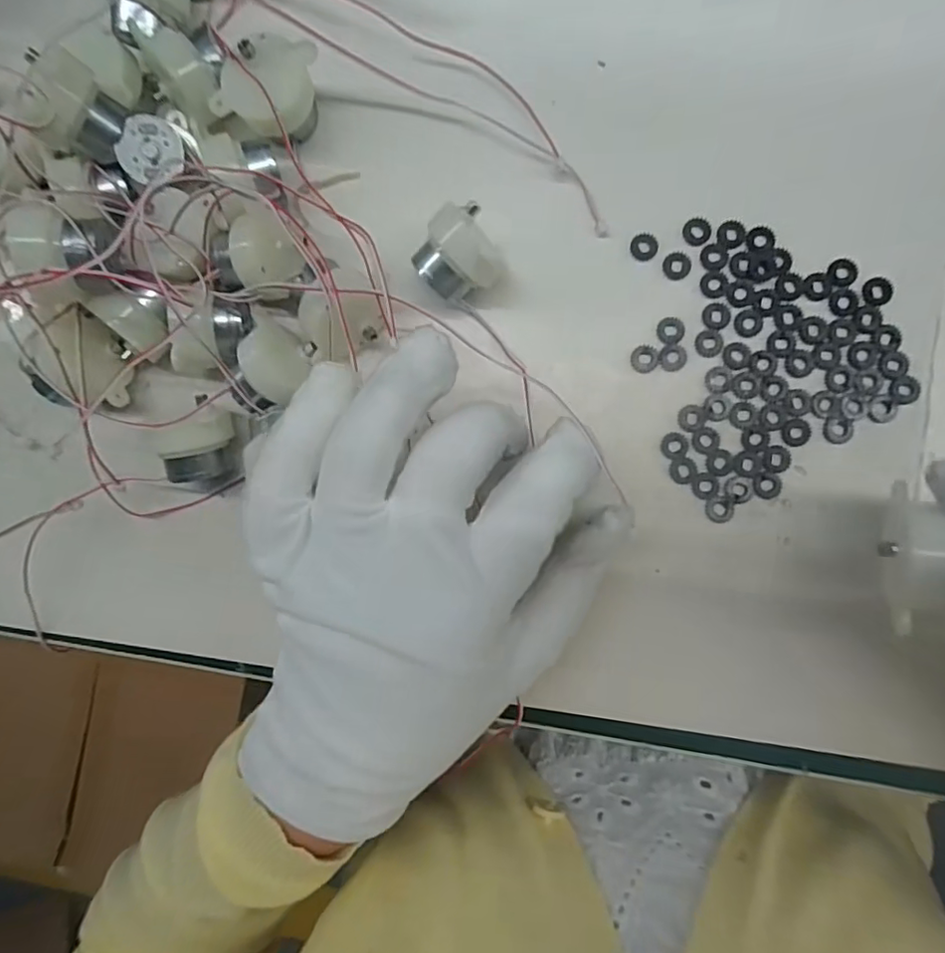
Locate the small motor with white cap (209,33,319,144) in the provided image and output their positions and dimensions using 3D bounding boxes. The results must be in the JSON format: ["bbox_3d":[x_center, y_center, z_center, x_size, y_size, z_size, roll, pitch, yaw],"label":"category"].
[{"bbox_3d":[-0.079,-0.150,0.222,0.032,0.029,0.033,0,90,5],"label":"small motor with white cap"}]

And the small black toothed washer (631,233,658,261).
[{"bbox_3d":[0.067,-0.090,0.221,0.010,0.004,0.011,0,90,5],"label":"small black toothed washer"}]

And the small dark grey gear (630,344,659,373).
[{"bbox_3d":[0.068,-0.046,0.221,0.011,0.004,0.011,3,90,5],"label":"small dark grey gear"}]

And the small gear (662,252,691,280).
[{"bbox_3d":[0.080,-0.083,0.219,0.010,0.004,0.011,35,93,4],"label":"small gear"}]

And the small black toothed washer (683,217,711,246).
[{"bbox_3d":[0.088,-0.096,0.218,0.011,0.004,0.011,0,90,5],"label":"small black toothed washer"}]

